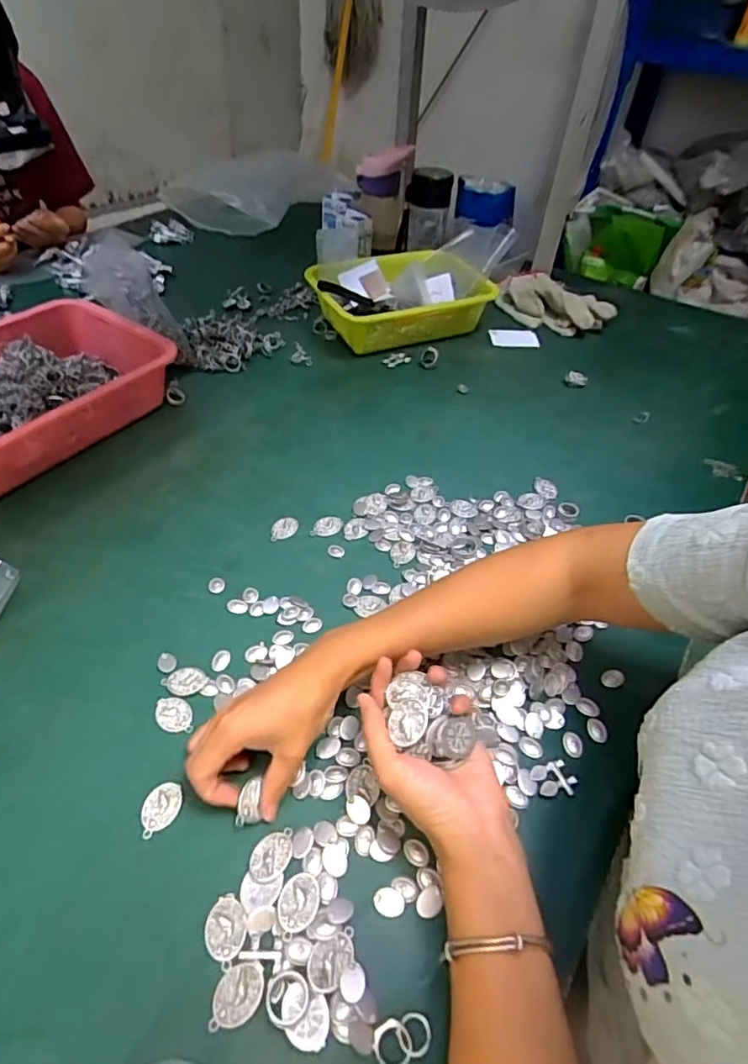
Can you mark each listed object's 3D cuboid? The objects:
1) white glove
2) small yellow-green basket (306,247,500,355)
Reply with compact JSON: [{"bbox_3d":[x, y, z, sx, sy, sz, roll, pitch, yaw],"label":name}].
[{"bbox_3d":[0.301,-0.386,0.938,0.119,0.043,0.172,-23,53,-24],"label":"white glove"},{"bbox_3d":[0.035,-0.368,0.882,0.257,0.082,0.206,-16,49,-19],"label":"small yellow-green basket"}]

